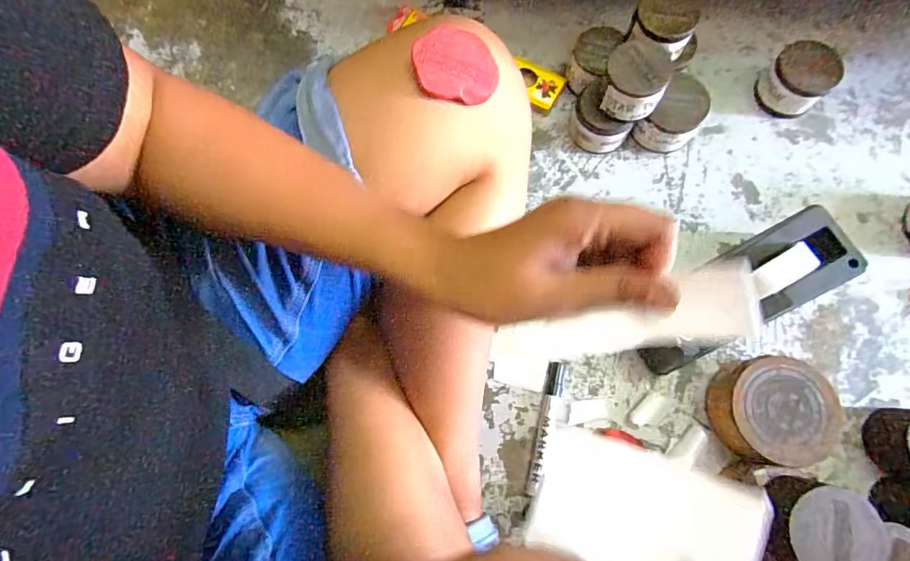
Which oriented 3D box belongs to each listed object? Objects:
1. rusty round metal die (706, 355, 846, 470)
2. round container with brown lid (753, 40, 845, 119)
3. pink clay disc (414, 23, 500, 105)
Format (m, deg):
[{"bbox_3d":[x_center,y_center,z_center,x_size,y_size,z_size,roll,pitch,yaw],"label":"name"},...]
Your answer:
[{"bbox_3d":[0.305,0.128,0.469,0.108,0.054,0.096,8,76,3],"label":"rusty round metal die"},{"bbox_3d":[0.396,-0.231,0.560,0.066,0.060,0.067,0,76,1],"label":"round container with brown lid"},{"bbox_3d":[0.001,-0.147,0.328,0.059,0.007,0.045,10,98,-11],"label":"pink clay disc"}]

